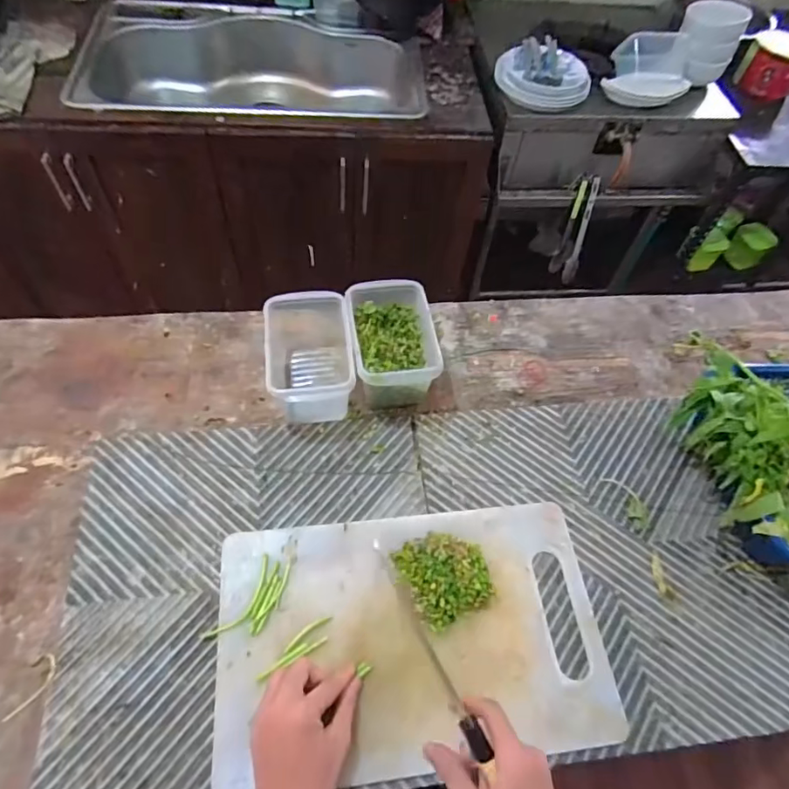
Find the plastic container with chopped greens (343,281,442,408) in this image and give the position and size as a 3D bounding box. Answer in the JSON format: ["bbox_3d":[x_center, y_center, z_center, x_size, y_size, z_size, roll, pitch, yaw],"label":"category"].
[{"bbox_3d":[-0.006,-0.060,0.717,0.101,0.096,0.158,-7,58,-8],"label":"plastic container with chopped greens"}]

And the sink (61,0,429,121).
[{"bbox_3d":[-0.358,-0.813,1.441,0.824,0.220,0.534,-3,58,-6],"label":"sink"}]

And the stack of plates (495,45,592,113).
[{"bbox_3d":[0.352,-0.734,1.268,0.207,0.047,0.202,-3,58,-6],"label":"stack of plates"}]

